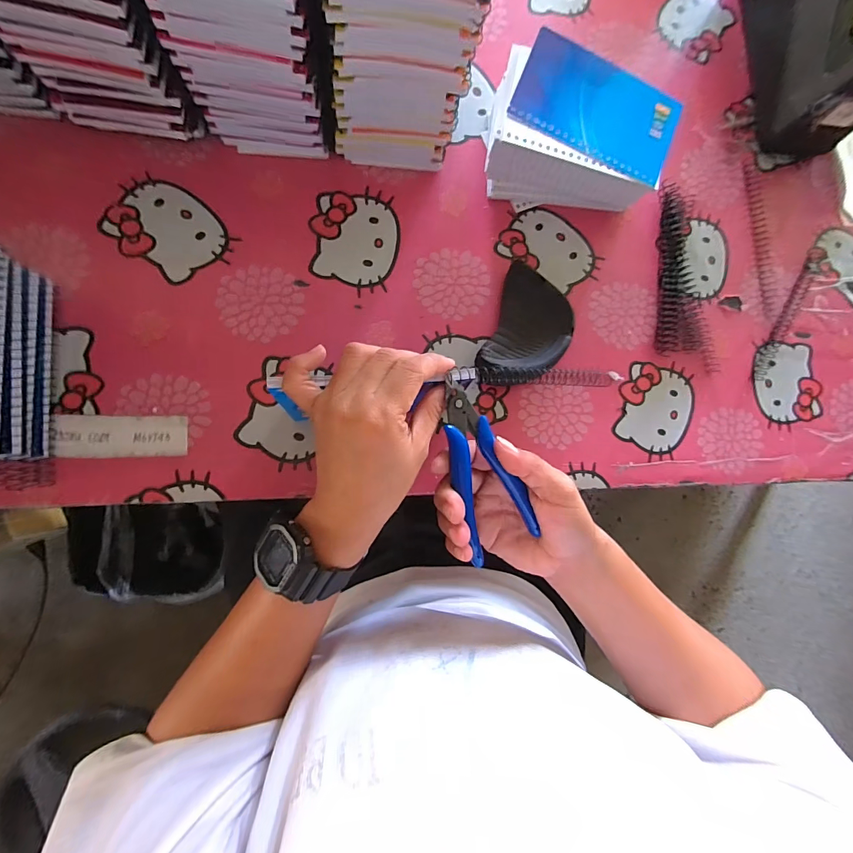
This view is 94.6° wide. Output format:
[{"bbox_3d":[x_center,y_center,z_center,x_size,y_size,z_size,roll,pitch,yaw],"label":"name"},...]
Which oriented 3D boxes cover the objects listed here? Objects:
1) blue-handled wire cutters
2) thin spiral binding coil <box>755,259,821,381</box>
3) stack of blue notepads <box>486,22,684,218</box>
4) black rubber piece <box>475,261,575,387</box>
[{"bbox_3d":[0.036,0.027,0.258,0.047,0.011,0.118,-21,95,-9],"label":"blue-handled wire cutters"},{"bbox_3d":[0.355,-0.106,0.386,0.016,0.007,0.136,31,82,-5],"label":"thin spiral binding coil"},{"bbox_3d":[0.124,-0.244,0.338,0.142,0.061,0.097,18,83,-6],"label":"stack of blue notepads"},{"bbox_3d":[0.086,-0.079,0.339,0.066,0.021,0.103,22,83,-6],"label":"black rubber piece"}]

